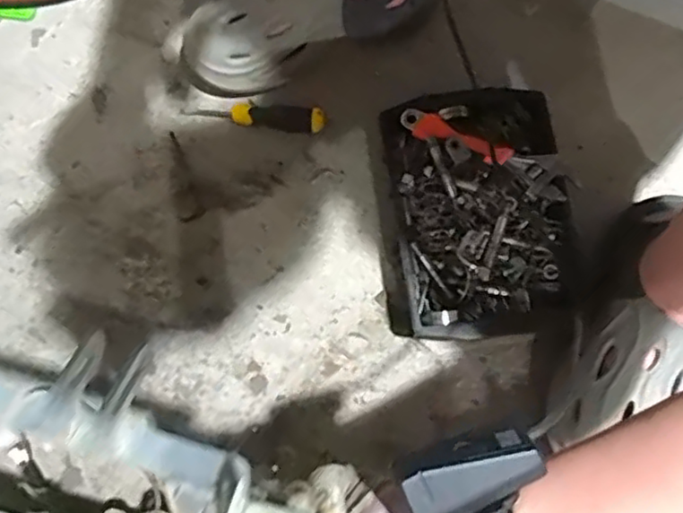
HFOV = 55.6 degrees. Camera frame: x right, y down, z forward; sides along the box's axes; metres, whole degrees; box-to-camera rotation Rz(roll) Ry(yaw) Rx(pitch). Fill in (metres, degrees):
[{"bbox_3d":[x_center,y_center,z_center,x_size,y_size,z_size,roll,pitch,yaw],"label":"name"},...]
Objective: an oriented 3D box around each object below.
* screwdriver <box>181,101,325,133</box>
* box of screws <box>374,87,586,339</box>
[{"bbox_3d":[-0.101,-0.167,0.745,0.163,0.030,0.036,7,76,2],"label":"screwdriver"},{"bbox_3d":[0.144,-0.044,0.680,0.199,0.089,0.253,-5,76,-2],"label":"box of screws"}]

